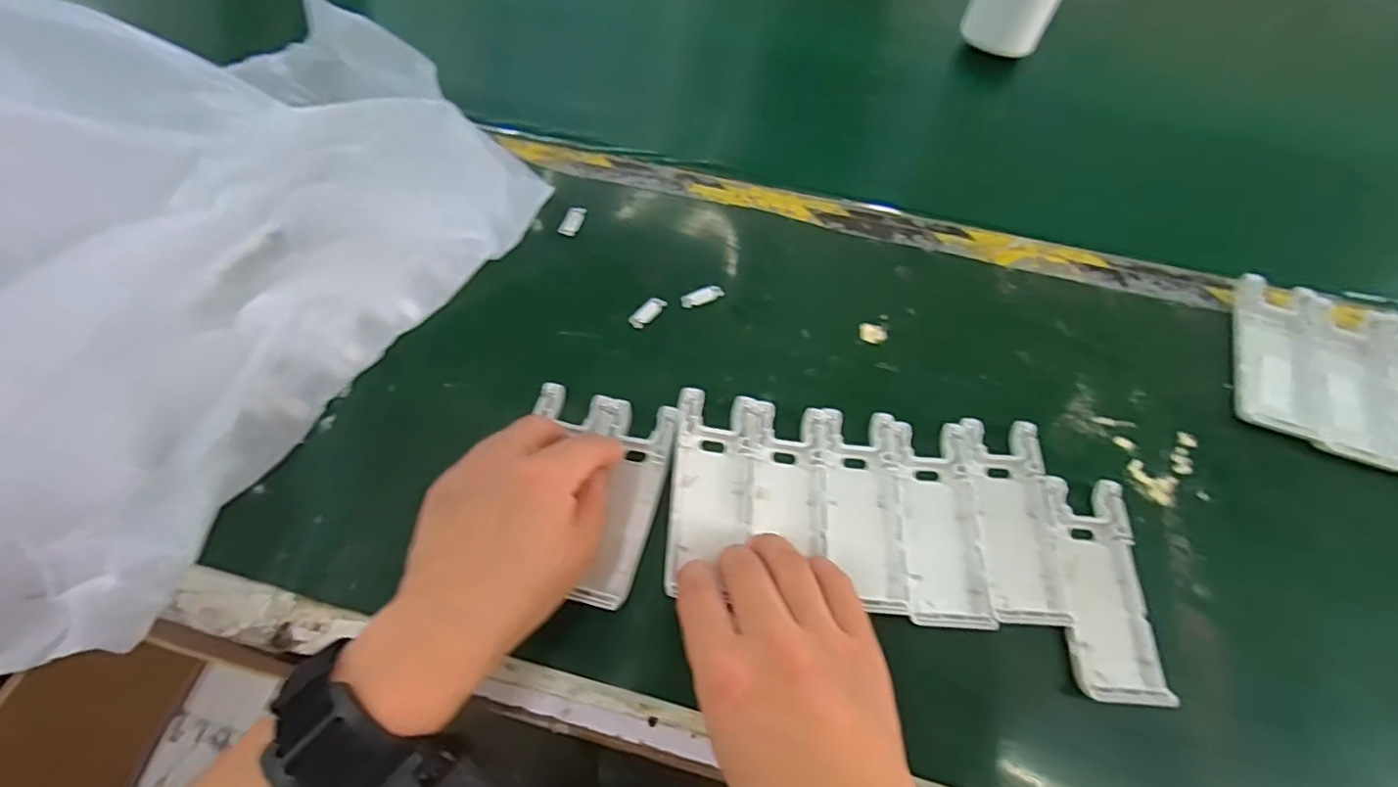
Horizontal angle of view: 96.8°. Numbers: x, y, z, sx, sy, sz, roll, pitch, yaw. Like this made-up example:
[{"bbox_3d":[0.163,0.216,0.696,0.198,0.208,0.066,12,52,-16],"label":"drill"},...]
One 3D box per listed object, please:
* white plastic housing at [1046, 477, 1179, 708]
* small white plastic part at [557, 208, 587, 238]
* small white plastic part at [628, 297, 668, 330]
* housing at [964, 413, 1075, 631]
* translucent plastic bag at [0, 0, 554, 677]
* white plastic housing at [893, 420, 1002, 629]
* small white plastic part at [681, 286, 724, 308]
[{"bbox_3d":[0.199,0.095,0.307,0.040,0.011,0.104,4,63,2],"label":"white plastic housing"},{"bbox_3d":[-0.082,-0.112,0.402,0.012,0.004,0.025,15,63,7],"label":"small white plastic part"},{"bbox_3d":[-0.031,-0.050,0.376,0.011,0.004,0.025,38,68,17],"label":"small white plastic part"},{"bbox_3d":[0.162,0.064,0.320,0.040,0.010,0.103,3,63,1],"label":"housing"},{"bbox_3d":[-0.294,-0.093,0.318,0.294,0.130,0.395,26,65,12],"label":"translucent plastic bag"},{"bbox_3d":[0.123,0.065,0.318,0.040,0.010,0.103,4,63,1],"label":"white plastic housing"},{"bbox_3d":[0.002,-0.059,0.379,0.026,0.004,0.010,-16,64,-9],"label":"small white plastic part"}]

